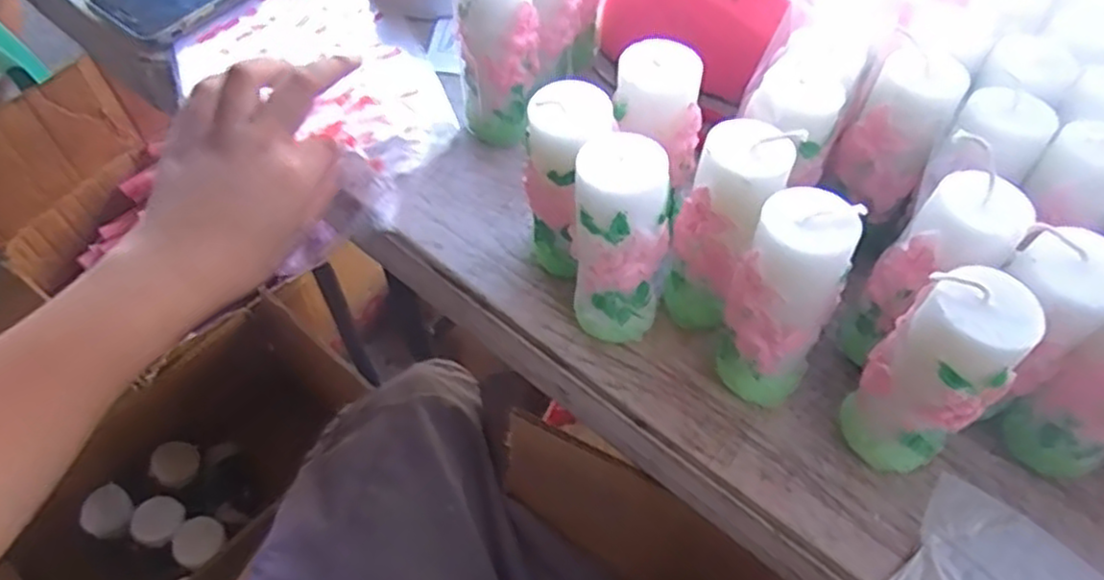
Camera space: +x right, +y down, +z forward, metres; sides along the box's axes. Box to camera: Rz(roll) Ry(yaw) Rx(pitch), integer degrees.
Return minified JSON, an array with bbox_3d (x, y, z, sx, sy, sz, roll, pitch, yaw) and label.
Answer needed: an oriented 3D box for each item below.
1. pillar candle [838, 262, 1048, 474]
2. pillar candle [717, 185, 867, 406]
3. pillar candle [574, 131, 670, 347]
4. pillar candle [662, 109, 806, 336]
[{"bbox_3d":[0.153,0.037,0.294,0.035,0.101,0.044,-25,61,-17],"label":"pillar candle"},{"bbox_3d":[0.100,0.006,0.315,0.044,0.097,0.044,26,60,14],"label":"pillar candle"},{"bbox_3d":[0.030,-0.022,0.333,0.040,0.097,0.045,5,57,1],"label":"pillar candle"},{"bbox_3d":[0.078,-0.028,0.334,0.035,0.101,0.041,27,60,15],"label":"pillar candle"}]

